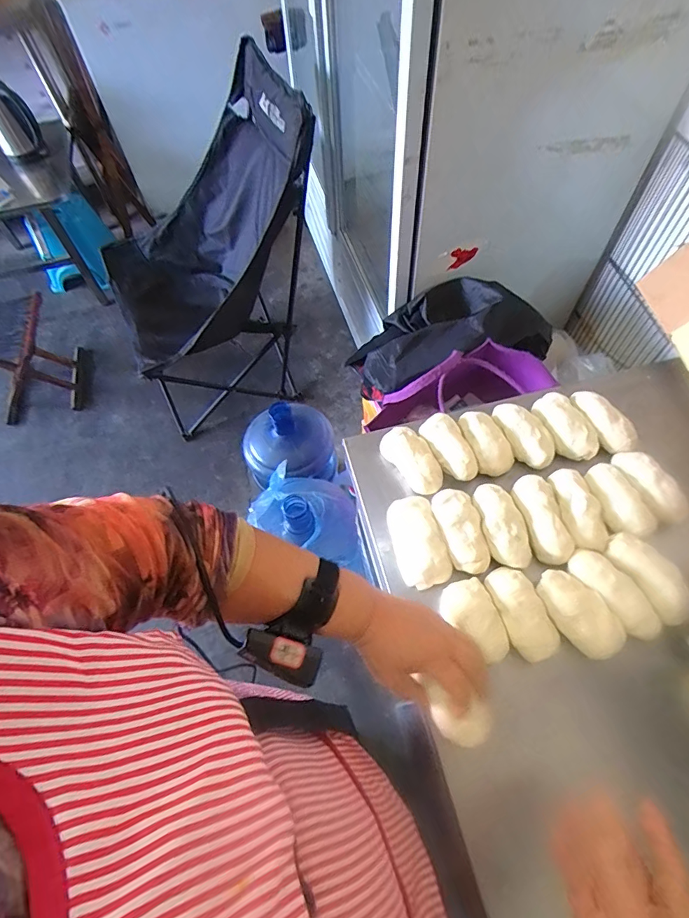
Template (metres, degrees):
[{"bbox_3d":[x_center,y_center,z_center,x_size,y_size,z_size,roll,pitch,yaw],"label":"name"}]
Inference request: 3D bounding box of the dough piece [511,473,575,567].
[{"bbox_3d":[0.225,0.067,0.519,0.042,0.027,0.104,-10,61,-3],"label":"dough piece"}]

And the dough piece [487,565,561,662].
[{"bbox_3d":[0.184,0.158,0.469,0.046,0.027,0.093,-23,62,-10],"label":"dough piece"}]

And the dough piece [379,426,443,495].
[{"bbox_3d":[0.089,0.004,0.576,0.046,0.048,0.099,-33,64,-15],"label":"dough piece"}]

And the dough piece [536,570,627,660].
[{"bbox_3d":[0.245,0.158,0.467,0.054,0.029,0.092,-26,63,-12],"label":"dough piece"}]

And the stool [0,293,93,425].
[{"bbox_3d":[-1.113,-0.334,1.576,0.295,0.368,0.295,-8,61,-1],"label":"stool"}]

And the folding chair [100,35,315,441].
[{"bbox_3d":[-0.398,-0.562,1.369,0.596,0.820,0.606,-23,62,-10],"label":"folding chair"}]

